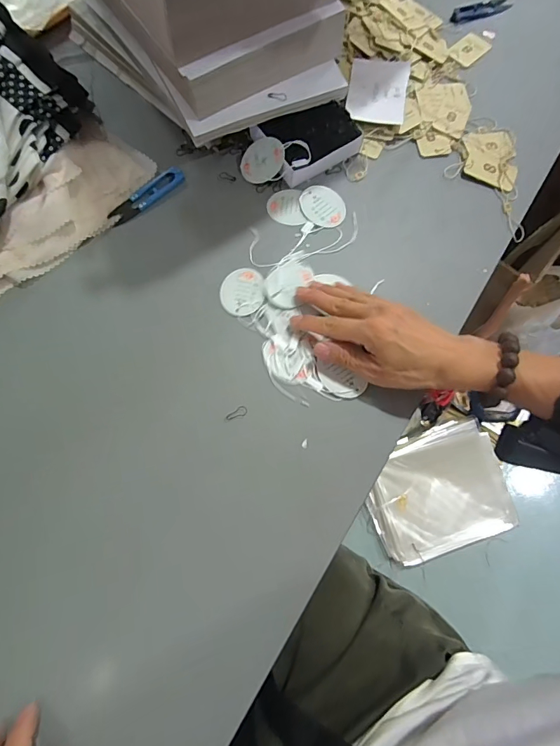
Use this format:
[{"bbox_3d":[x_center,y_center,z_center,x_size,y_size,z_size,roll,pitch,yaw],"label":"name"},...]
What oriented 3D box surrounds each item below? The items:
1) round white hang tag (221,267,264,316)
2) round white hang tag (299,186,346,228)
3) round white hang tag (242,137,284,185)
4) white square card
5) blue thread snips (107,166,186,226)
[{"bbox_3d":[-0.041,-0.090,0.426,0.047,0.006,0.056,-2,74,-2],"label":"round white hang tag"},{"bbox_3d":[0.050,-0.198,0.460,0.057,0.004,0.047,20,81,4],"label":"round white hang tag"},{"bbox_3d":[-0.021,-0.254,0.461,0.054,0.005,0.049,-45,78,22],"label":"round white hang tag"},{"bbox_3d":[0.126,-0.363,0.495,0.072,0.014,0.096,10,73,1],"label":"white square card"},{"bbox_3d":[-0.157,-0.210,0.456,0.100,0.009,0.028,-43,79,-13],"label":"blue thread snips"}]

